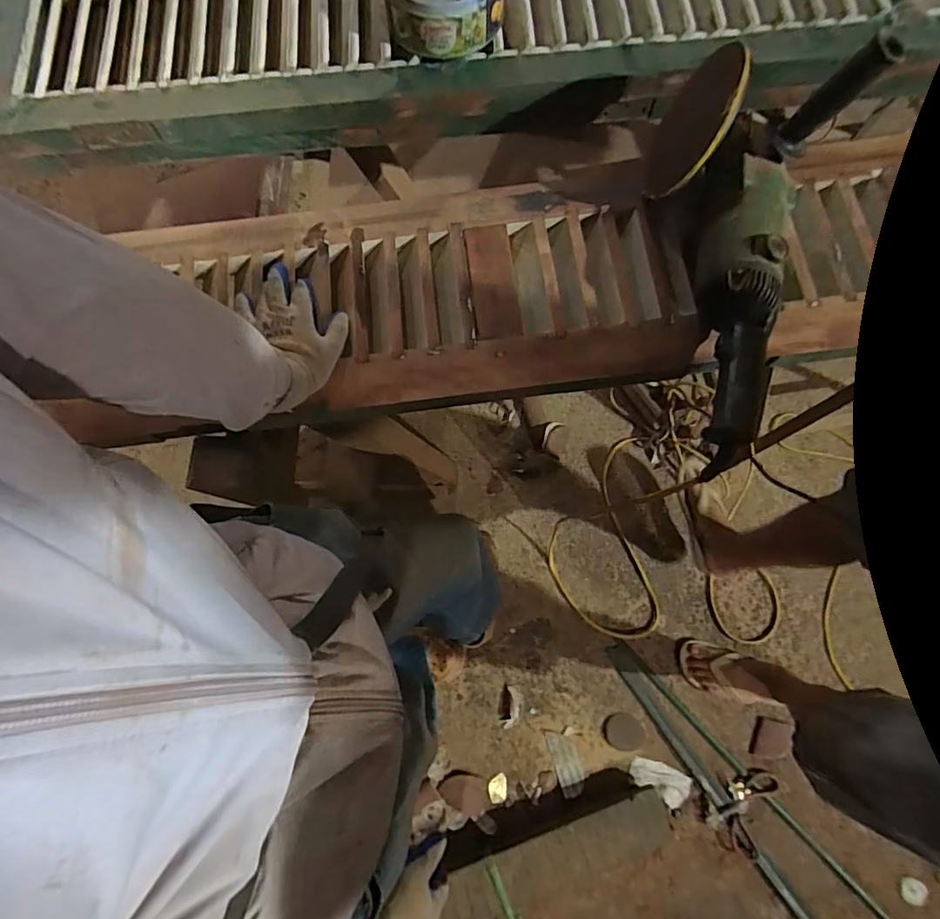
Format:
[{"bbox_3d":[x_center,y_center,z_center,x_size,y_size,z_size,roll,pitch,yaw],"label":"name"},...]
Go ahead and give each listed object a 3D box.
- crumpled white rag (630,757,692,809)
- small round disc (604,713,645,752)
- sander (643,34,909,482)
[{"bbox_3d":[0.418,0.700,1.095,0.129,0.019,0.067,31,77,7],"label":"crumpled white rag"},{"bbox_3d":[0.350,0.614,1.131,0.086,0.004,0.075,12,76,2],"label":"small round disc"},{"bbox_3d":[0.254,-0.224,0.520,0.172,0.158,0.443,17,76,6],"label":"sander"}]

